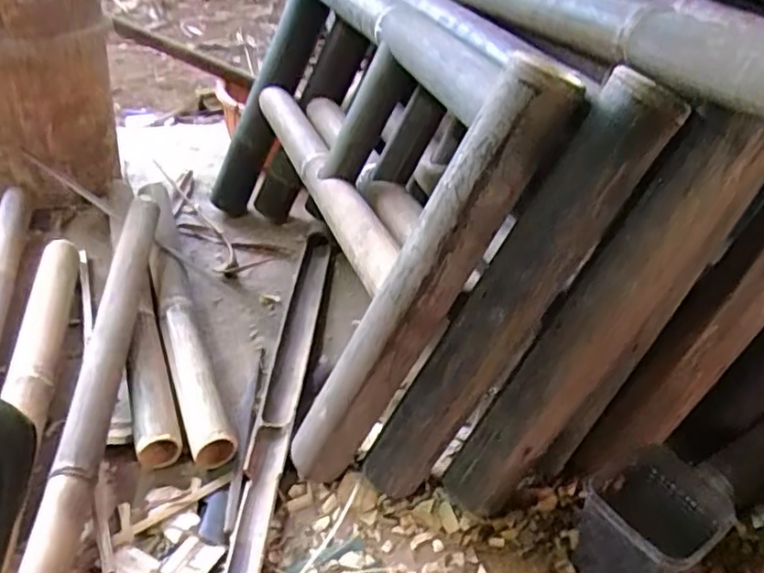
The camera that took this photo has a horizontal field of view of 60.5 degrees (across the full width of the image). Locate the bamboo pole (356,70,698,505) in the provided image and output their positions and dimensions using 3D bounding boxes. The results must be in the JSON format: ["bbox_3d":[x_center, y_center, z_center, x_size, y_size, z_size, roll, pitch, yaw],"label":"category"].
[{"bbox_3d":[0.119,0.026,0.658,0.066,0.495,0.062,14,29,-31],"label":"bamboo pole"}]

